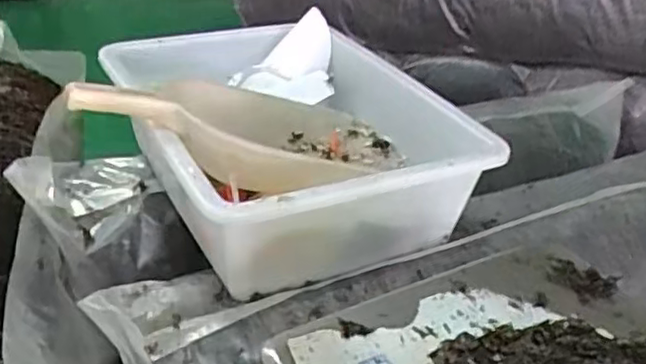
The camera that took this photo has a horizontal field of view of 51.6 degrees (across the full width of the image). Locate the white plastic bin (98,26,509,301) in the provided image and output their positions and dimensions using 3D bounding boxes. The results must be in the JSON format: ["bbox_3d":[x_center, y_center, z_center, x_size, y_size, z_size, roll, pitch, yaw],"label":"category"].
[{"bbox_3d":[-0.043,-0.050,0.679,0.295,0.098,0.367,-13,36,-28],"label":"white plastic bin"}]

